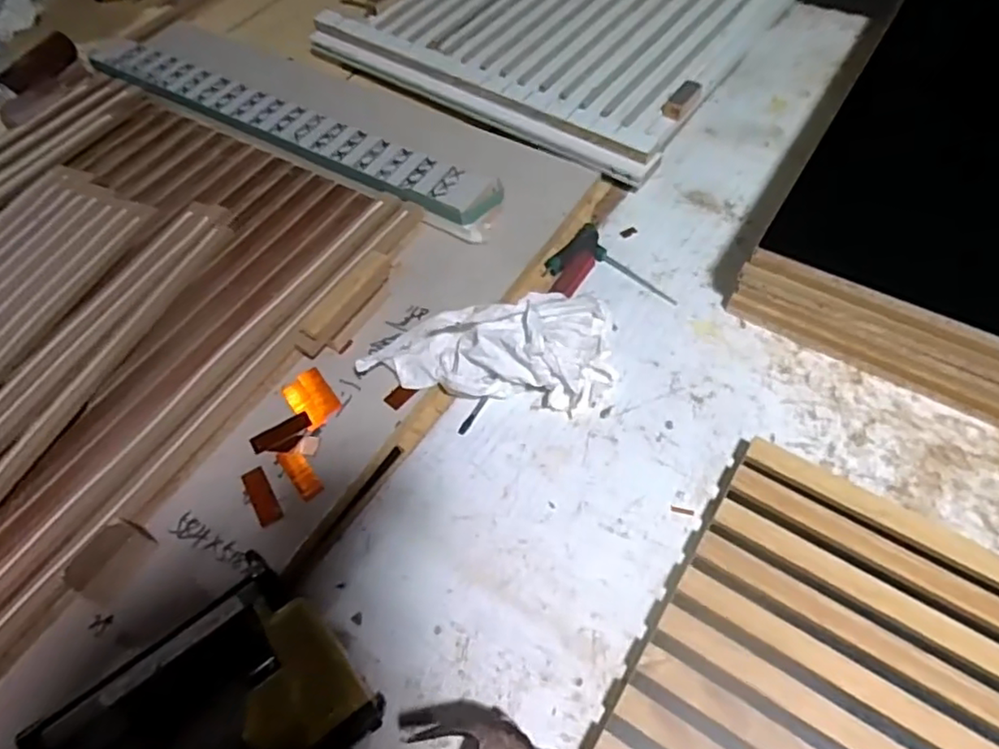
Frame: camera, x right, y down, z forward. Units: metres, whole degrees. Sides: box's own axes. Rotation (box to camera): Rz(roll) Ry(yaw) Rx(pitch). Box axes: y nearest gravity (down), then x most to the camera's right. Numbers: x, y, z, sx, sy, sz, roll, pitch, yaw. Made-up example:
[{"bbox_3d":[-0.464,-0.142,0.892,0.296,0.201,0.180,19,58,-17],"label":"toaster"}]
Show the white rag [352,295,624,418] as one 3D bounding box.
[{"bbox_3d":[-0.007,-0.025,0.558,0.217,0.060,0.089,2,58,5],"label":"white rag"}]

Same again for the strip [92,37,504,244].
[{"bbox_3d":[-0.260,-0.294,0.742,0.597,0.028,0.066,28,63,19],"label":"strip"}]

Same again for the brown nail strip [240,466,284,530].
[{"bbox_3d":[-0.194,0.098,0.519,0.019,0.004,0.052,-29,60,-14],"label":"brown nail strip"}]

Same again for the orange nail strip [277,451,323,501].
[{"bbox_3d":[-0.166,0.081,0.529,0.018,0.004,0.052,-35,62,-18],"label":"orange nail strip"}]

